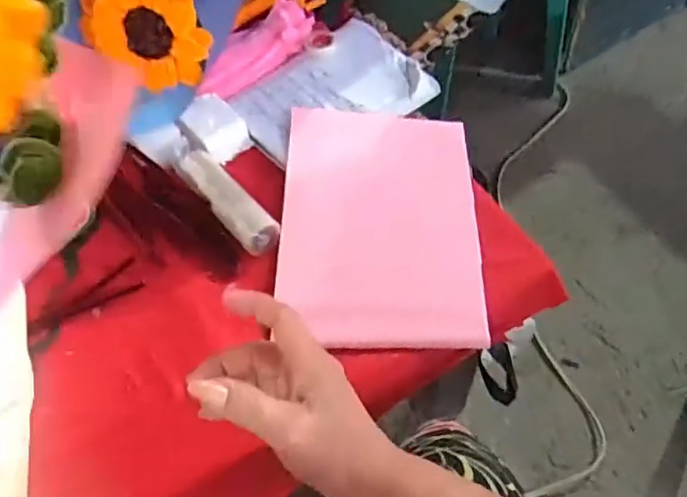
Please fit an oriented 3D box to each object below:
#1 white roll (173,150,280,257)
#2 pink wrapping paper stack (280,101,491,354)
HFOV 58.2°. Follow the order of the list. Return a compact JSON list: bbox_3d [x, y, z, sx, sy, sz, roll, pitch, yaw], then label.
[{"bbox_3d":[-0.109,-0.047,0.580,0.036,0.029,0.129,-35,62,-17],"label":"white roll"},{"bbox_3d":[0.034,-0.030,0.571,0.176,0.018,0.248,0,61,4],"label":"pink wrapping paper stack"}]

